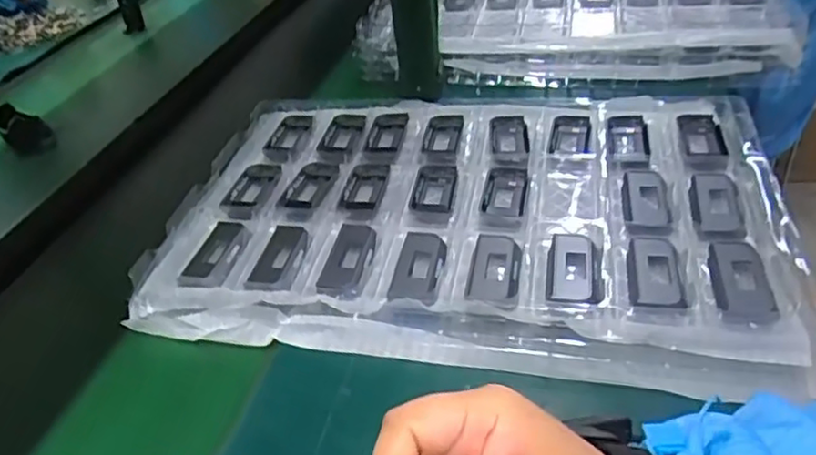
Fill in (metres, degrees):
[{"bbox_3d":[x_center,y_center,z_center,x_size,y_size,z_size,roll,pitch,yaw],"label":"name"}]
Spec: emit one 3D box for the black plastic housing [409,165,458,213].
[{"bbox_3d":[0.023,-0.035,0.585,0.038,0.010,0.070,2,39,14],"label":"black plastic housing"}]

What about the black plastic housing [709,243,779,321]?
[{"bbox_3d":[0.236,0.038,0.455,0.034,0.012,0.078,1,39,12],"label":"black plastic housing"}]

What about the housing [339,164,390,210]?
[{"bbox_3d":[-0.040,-0.035,0.602,0.037,0.013,0.071,1,38,12],"label":"housing"}]

